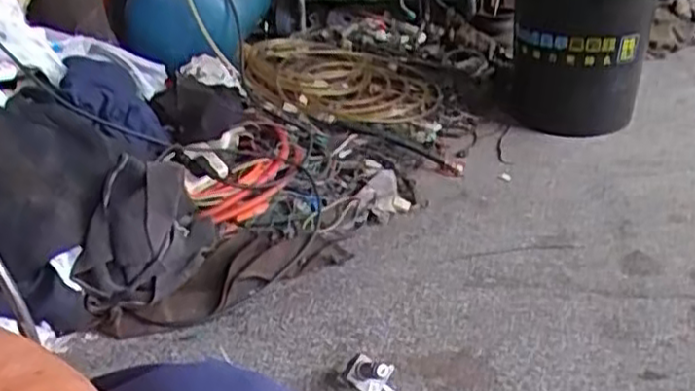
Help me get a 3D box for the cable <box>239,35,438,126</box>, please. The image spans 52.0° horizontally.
[{"bbox_3d":[-0.049,-0.252,1.550,0.453,0.080,0.326,22,37,38],"label":"cable"}]

